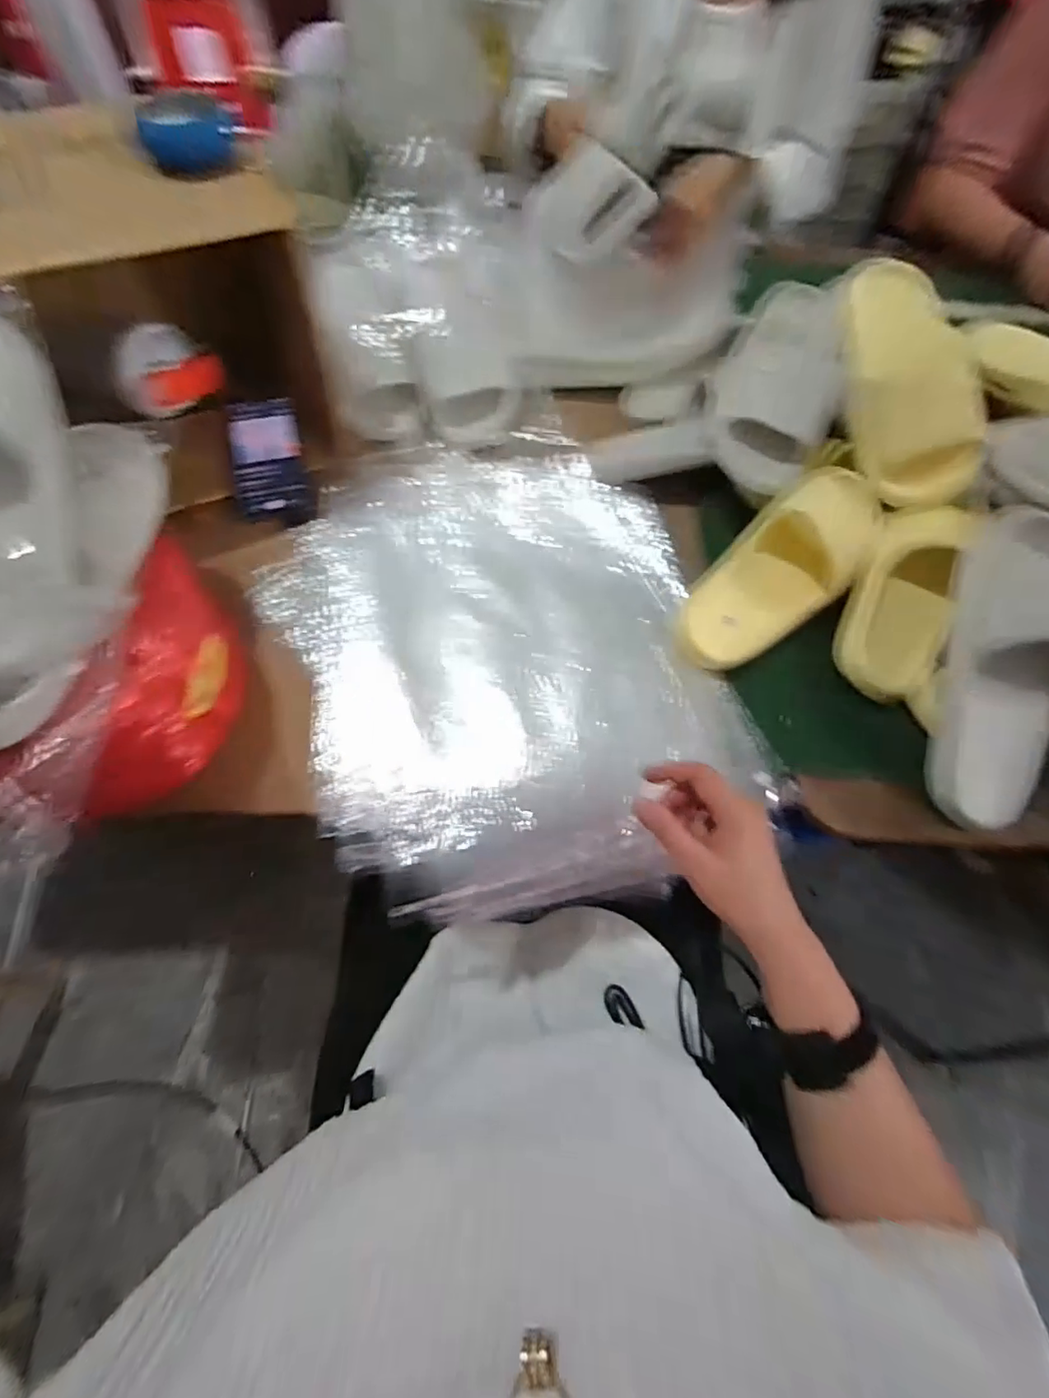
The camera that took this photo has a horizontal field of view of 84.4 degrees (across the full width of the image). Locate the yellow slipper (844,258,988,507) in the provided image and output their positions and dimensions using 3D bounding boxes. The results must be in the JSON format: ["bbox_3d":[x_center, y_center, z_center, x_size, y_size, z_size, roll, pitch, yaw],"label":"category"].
[{"bbox_3d":[0.382,-0.321,0.585,0.095,0.071,0.260,-10,86,-6],"label":"yellow slipper"}]

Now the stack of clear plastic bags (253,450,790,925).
[{"bbox_3d":[-0.023,-0.056,0.573,0.386,0.042,0.492,-14,63,-8],"label":"stack of clear plastic bags"}]

